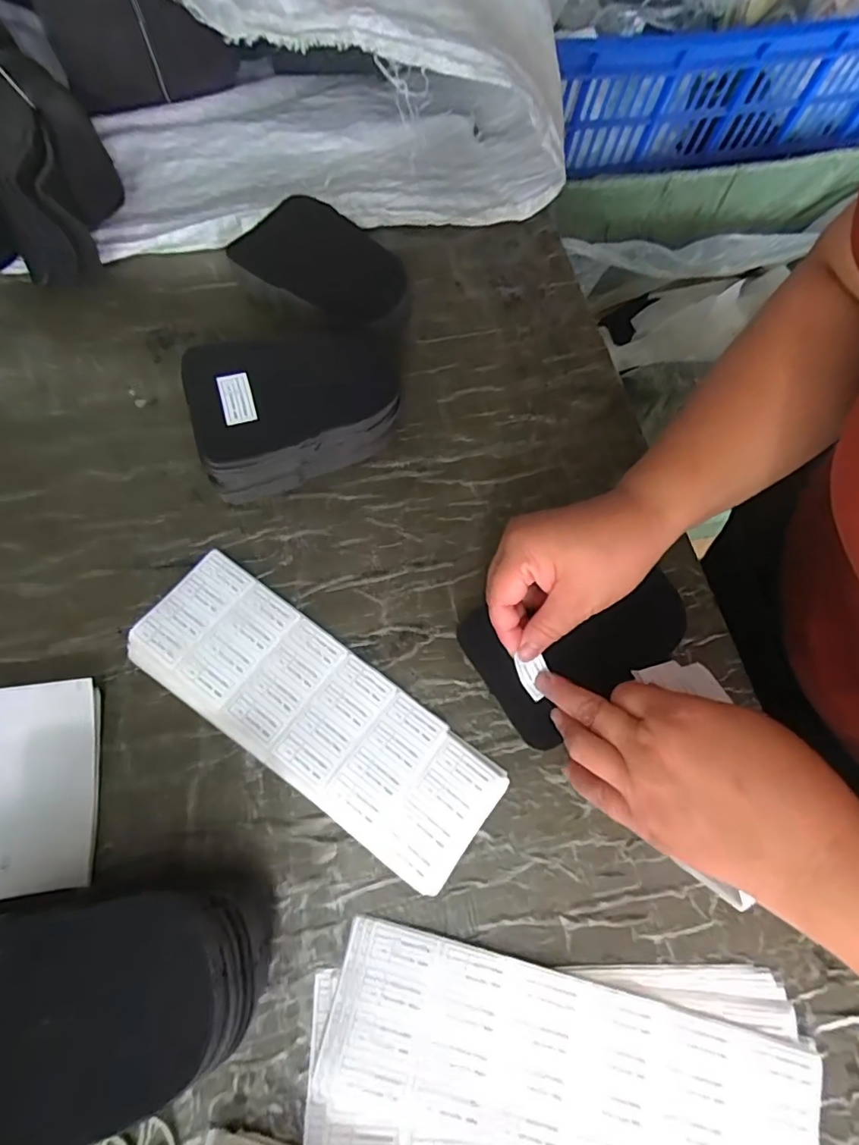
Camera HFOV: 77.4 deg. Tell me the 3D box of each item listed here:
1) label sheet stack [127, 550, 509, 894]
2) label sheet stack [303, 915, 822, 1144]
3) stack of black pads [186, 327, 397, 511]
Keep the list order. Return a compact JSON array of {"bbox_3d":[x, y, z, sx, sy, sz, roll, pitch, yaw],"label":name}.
[{"bbox_3d":[-0.077,0.089,0.355,0.257,0.008,0.088,34,71,10],"label":"label sheet stack"},{"bbox_3d":[0.072,0.268,0.291,0.266,0.010,0.109,10,69,1],"label":"label sheet stack"},{"bbox_3d":[-0.092,-0.129,0.406,0.163,0.062,0.104,-23,72,-11],"label":"stack of black pads"}]

